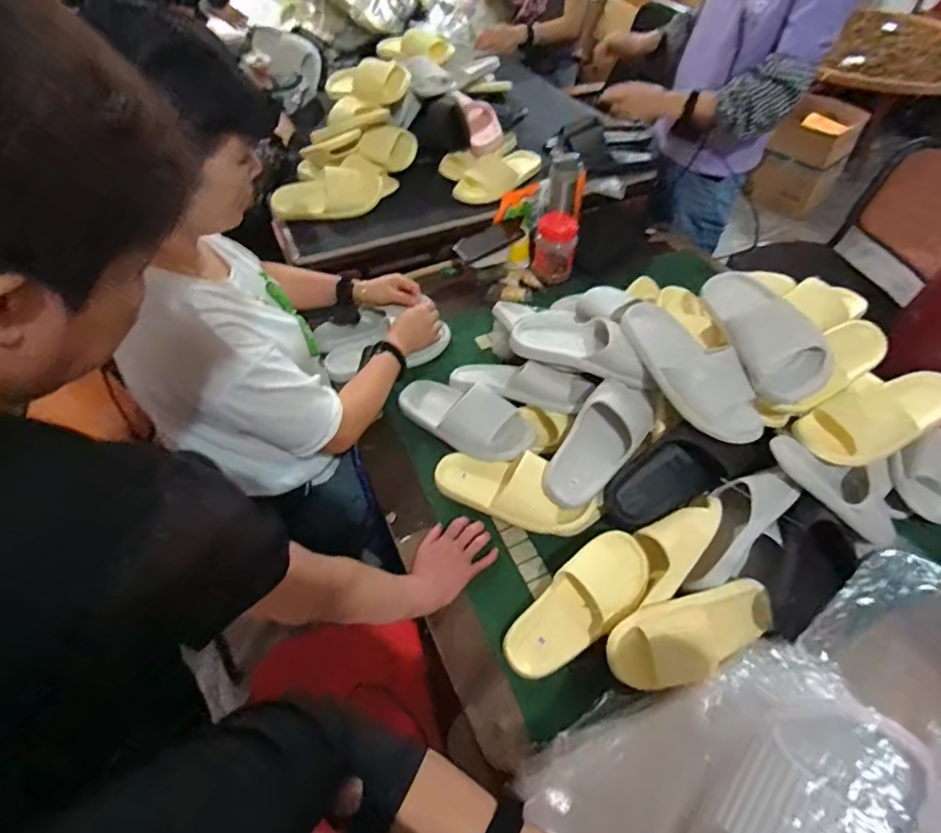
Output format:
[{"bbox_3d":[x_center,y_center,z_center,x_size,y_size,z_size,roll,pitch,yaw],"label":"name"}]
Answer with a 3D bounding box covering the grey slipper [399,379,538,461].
[{"bbox_3d":[-0.017,-0.007,0.921,0.270,0.084,0.098,22,54,31],"label":"grey slipper"}]

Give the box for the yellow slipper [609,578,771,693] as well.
[{"bbox_3d":[0.286,0.273,0.659,0.227,0.063,0.090,-12,53,-10],"label":"yellow slipper"}]

